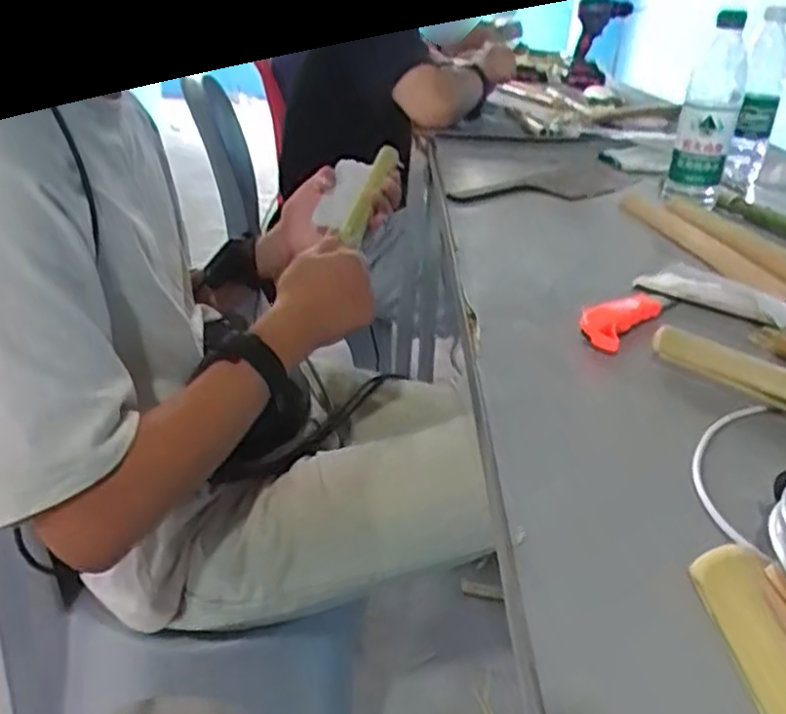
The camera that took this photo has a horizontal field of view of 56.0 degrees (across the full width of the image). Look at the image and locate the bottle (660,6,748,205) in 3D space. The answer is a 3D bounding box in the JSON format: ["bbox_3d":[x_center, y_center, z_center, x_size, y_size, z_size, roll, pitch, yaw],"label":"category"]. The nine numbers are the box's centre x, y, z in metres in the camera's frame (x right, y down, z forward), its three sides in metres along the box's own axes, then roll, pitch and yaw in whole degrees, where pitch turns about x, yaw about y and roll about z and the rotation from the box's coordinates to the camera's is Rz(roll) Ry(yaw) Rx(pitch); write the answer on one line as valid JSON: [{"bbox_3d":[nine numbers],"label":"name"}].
[{"bbox_3d":[0.367,-0.276,0.859,0.062,0.197,0.063,15,30,20],"label":"bottle"}]

